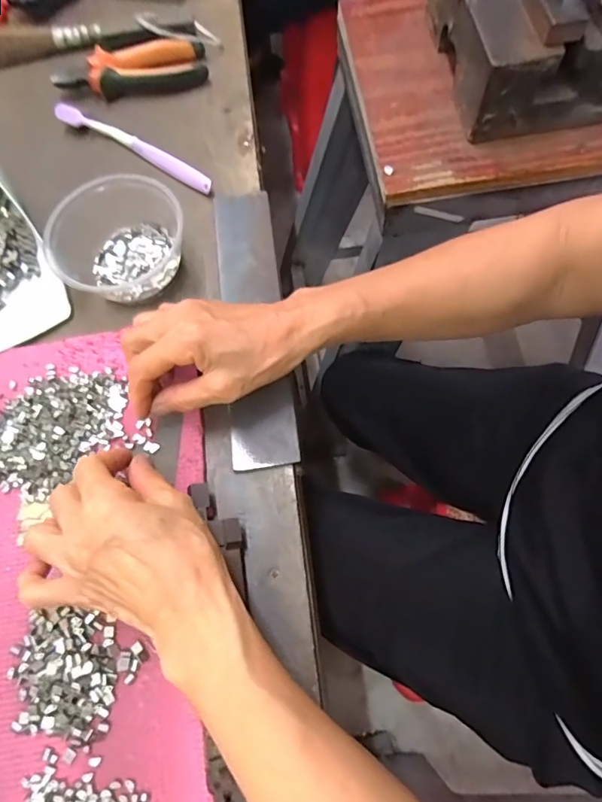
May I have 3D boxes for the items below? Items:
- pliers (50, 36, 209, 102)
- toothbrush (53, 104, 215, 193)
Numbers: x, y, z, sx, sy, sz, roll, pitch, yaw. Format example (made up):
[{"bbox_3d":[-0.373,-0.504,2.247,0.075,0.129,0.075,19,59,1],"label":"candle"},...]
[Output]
[{"bbox_3d":[-0.172,-0.333,0.476,0.149,0.023,0.052,-10,71,-2],"label":"pliers"},{"bbox_3d":[-0.158,-0.243,0.448,0.183,0.011,0.019,30,74,11],"label":"toothbrush"}]

